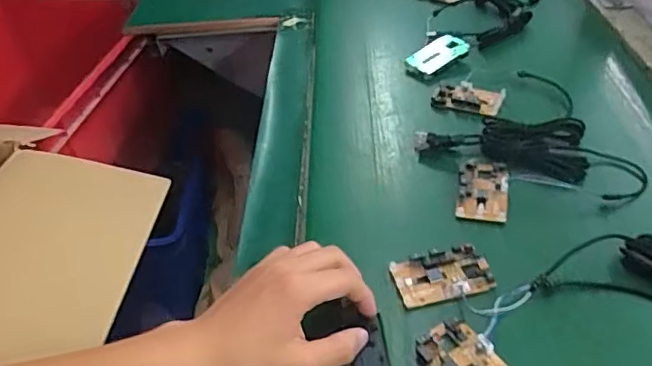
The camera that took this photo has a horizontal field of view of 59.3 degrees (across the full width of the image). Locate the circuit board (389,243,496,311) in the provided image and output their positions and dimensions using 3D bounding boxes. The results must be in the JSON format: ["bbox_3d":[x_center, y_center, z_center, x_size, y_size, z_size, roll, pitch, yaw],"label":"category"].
[{"bbox_3d":[0.094,0.076,0.466,0.076,0.013,0.046,-10,41,-7],"label":"circuit board"}]

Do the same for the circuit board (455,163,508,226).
[{"bbox_3d":[0.149,0.006,0.543,0.045,0.012,0.078,7,42,13],"label":"circuit board"}]

